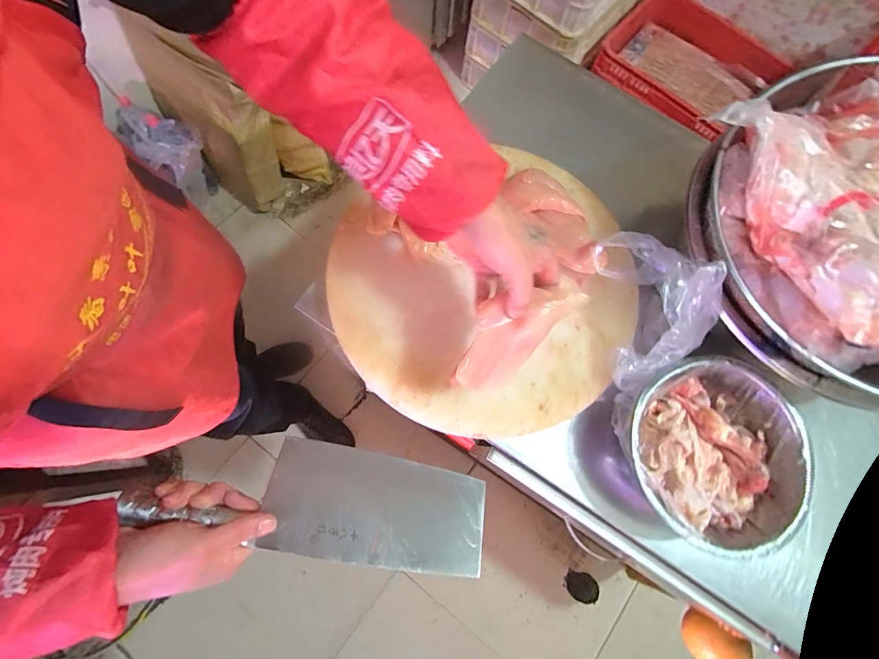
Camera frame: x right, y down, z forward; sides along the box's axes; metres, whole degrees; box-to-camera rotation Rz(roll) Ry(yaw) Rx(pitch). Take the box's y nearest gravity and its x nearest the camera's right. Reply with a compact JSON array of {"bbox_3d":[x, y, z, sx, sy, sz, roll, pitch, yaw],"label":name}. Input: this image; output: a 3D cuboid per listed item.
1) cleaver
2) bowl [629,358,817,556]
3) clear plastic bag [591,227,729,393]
[{"bbox_3d":[-0.110,0.163,0.390,0.313,0.017,0.100,12,54,-4],"label":"cleaver"},{"bbox_3d":[0.316,0.138,0.461,0.204,0.065,0.195,0,78,-1],"label":"bowl"},{"bbox_3d":[0.259,-0.033,0.465,0.100,0.110,0.192,-5,75,-6],"label":"clear plastic bag"}]

